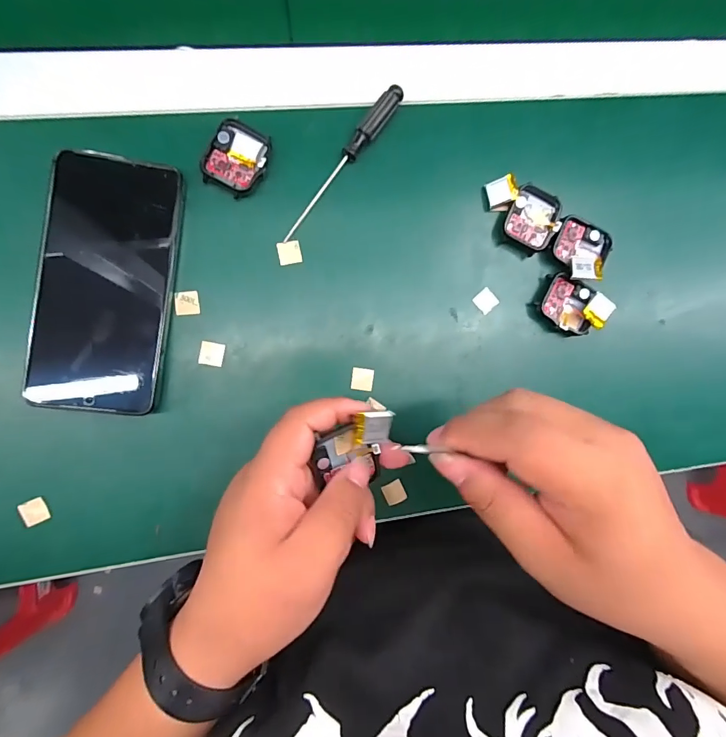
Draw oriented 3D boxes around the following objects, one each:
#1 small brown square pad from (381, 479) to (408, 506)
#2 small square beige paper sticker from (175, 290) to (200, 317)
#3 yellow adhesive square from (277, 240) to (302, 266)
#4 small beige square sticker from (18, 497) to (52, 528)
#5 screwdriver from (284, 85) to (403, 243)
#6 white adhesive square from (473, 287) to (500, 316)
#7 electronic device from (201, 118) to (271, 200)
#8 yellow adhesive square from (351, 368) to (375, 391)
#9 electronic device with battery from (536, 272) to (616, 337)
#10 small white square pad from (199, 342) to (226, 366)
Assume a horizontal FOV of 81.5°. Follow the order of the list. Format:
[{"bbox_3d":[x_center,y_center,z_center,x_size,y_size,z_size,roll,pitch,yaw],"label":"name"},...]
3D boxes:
[{"bbox_3d":[0.023,0.091,0.305,0.015,0.004,0.016,-24,93,-7],"label":"small brown square pad"},{"bbox_3d":[-0.119,-0.044,0.285,0.016,0.004,0.016,-5,91,-8],"label":"small square beige paper sticker"},{"bbox_3d":[-0.051,-0.081,0.294,0.016,0.004,0.015,-12,92,-7],"label":"yellow adhesive square"},{"bbox_3d":[-0.213,0.093,0.274,0.015,0.004,0.016,-24,93,-7],"label":"small beige square sticker"},{"bbox_3d":[-0.013,-0.143,0.293,0.015,0.012,0.130,35,86,-6],"label":"screwdriver"},{"bbox_3d":[0.092,-0.051,0.314,0.016,0.004,0.016,-42,95,-6],"label":"white adhesive square"},{"bbox_3d":[-0.085,-0.141,0.285,0.038,0.010,0.045,21,87,-7],"label":"electronic device"},{"bbox_3d":[0.000,0.008,0.301,0.016,0.004,0.015,8,89,-8],"label":"yellow adhesive square"},{"bbox_3d":[0.157,-0.046,0.317,0.048,0.018,0.038,32,86,-7],"label":"electronic device with battery"},{"bbox_3d":[-0.103,-0.010,0.287,0.015,0.004,0.015,10,89,-8],"label":"small white square pad"}]

